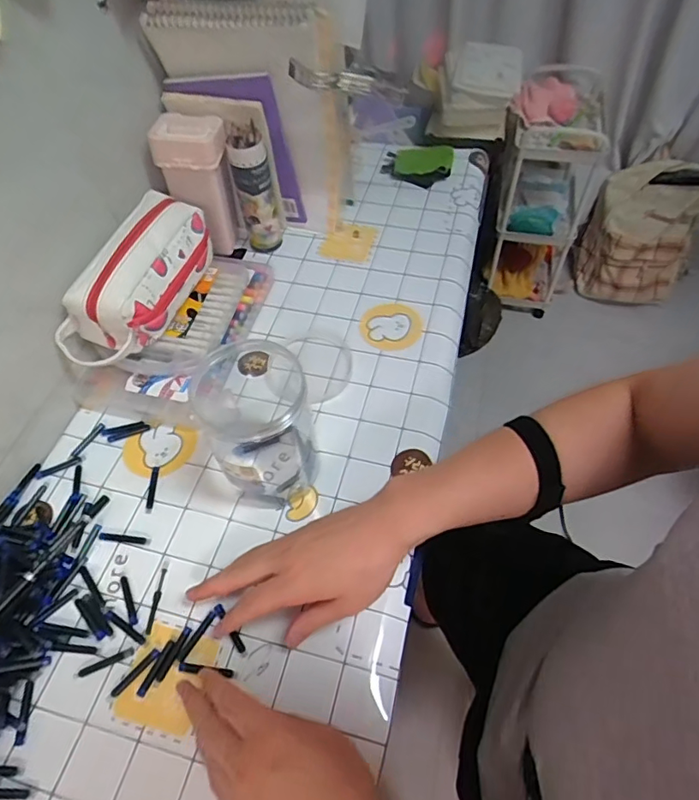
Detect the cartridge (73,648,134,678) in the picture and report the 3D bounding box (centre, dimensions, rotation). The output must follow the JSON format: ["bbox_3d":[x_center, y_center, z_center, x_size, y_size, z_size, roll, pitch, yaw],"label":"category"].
[{"bbox_3d":[-0.212,0.227,0.448,0.050,0.004,0.007,-20,57,-12],"label":"cartridge"}]

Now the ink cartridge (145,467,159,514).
[{"bbox_3d":[-0.205,0.093,0.541,0.007,0.008,0.052,-2,55,0],"label":"ink cartridge"}]

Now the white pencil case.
[{"bbox_3d":[-0.242,-0.139,0.588,0.108,0.089,0.209,11,57,11],"label":"white pencil case"}]

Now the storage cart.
[{"bbox_3d":[0.565,-0.583,1.516,0.272,0.547,0.395,20,59,16],"label":"storage cart"}]

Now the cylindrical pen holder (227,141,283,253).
[{"bbox_3d":[-0.123,-0.271,0.699,0.046,0.157,0.041,-6,55,-3],"label":"cylindrical pen holder"}]

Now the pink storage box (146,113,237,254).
[{"bbox_3d":[-0.192,-0.279,0.690,0.083,0.168,0.066,0,55,1],"label":"pink storage box"}]

